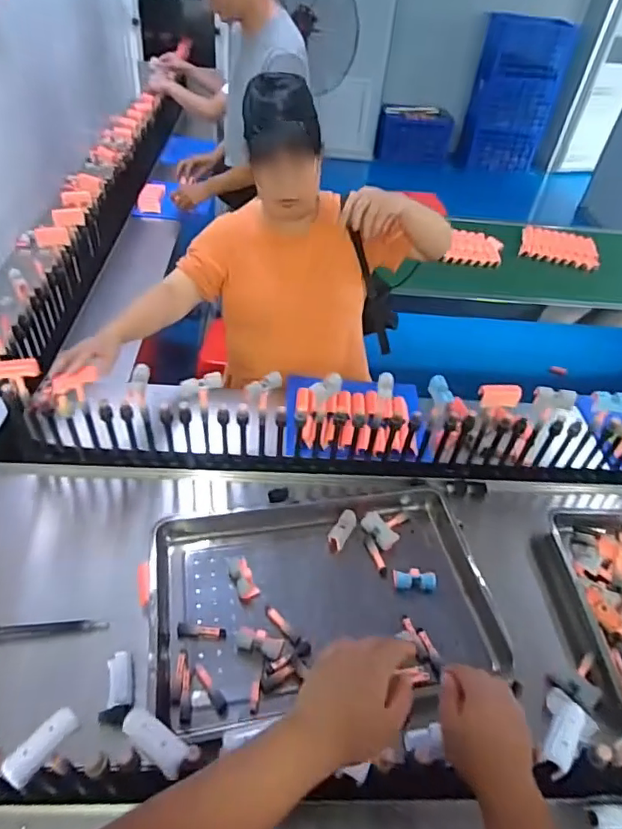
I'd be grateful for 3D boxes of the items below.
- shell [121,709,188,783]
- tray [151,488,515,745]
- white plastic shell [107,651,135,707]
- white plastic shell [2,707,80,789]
[{"bbox_3d":[-0.166,0.345,0.560,0.084,0.013,0.031,31,50,21],"label":"shell"},{"bbox_3d":[0.022,0.317,0.943,0.577,0.040,0.387,-5,47,-11],"label":"tray"},{"bbox_3d":[-0.297,0.413,0.822,0.037,0.015,0.076,-6,68,-13],"label":"white plastic shell"},{"bbox_3d":[-0.281,0.344,0.549,0.027,0.019,0.075,30,50,20],"label":"white plastic shell"}]

